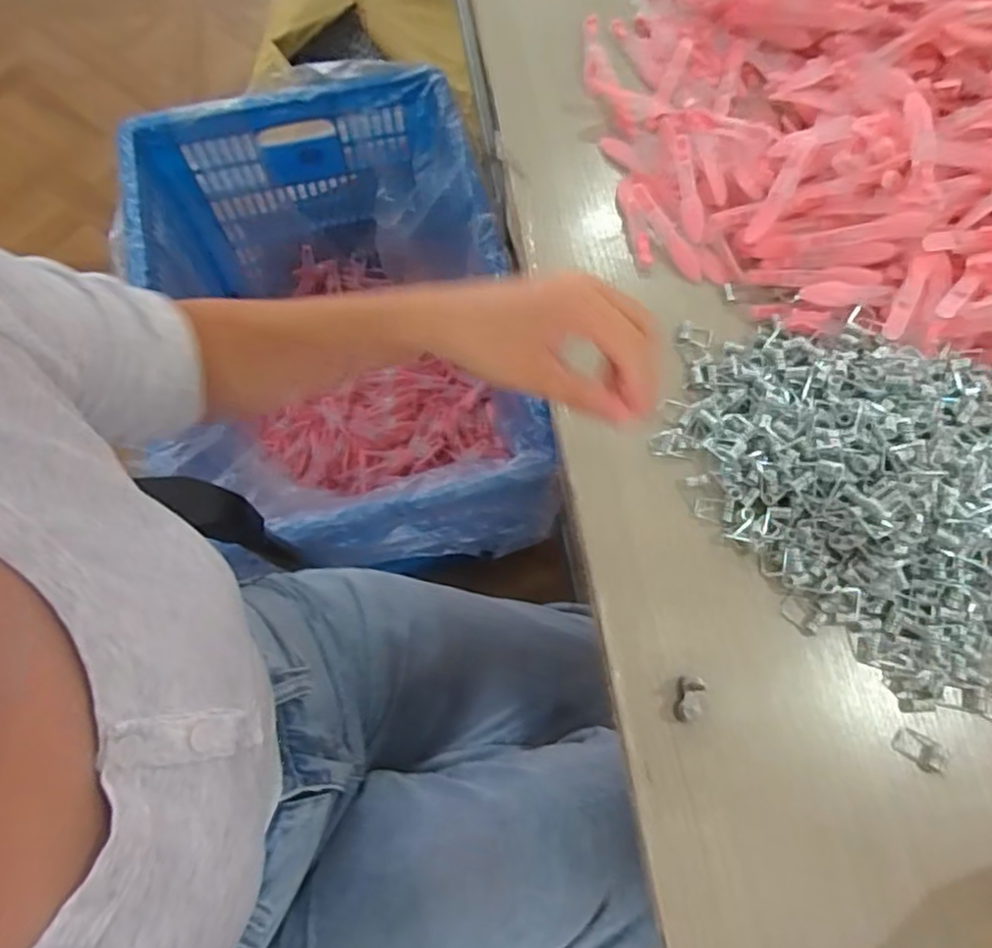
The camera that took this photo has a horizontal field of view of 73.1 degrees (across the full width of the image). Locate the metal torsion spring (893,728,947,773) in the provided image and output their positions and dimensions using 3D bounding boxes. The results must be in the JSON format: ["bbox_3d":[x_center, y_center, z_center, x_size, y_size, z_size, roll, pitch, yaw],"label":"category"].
[{"bbox_3d":[0.229,0.149,0.359,0.027,0.004,0.016,33,73,10],"label":"metal torsion spring"}]

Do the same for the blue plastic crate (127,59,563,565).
[{"bbox_3d":[-0.229,-0.198,0.991,0.475,0.276,0.732,-13,71,-6],"label":"blue plastic crate"}]

